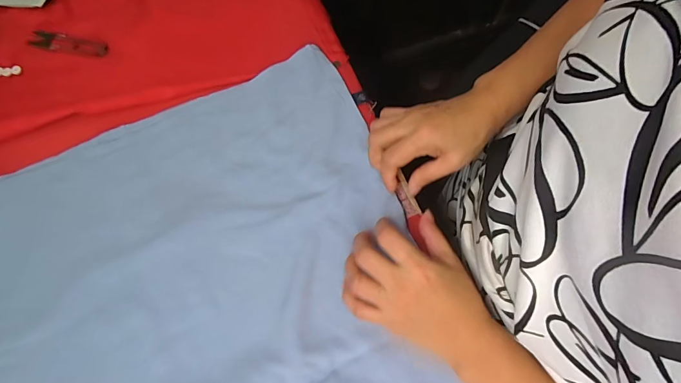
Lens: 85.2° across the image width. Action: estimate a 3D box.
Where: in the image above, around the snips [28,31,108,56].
[{"bbox_3d":[-0.330,-0.181,0.450,0.099,0.005,0.024,11,74,2],"label":"snips"}]

